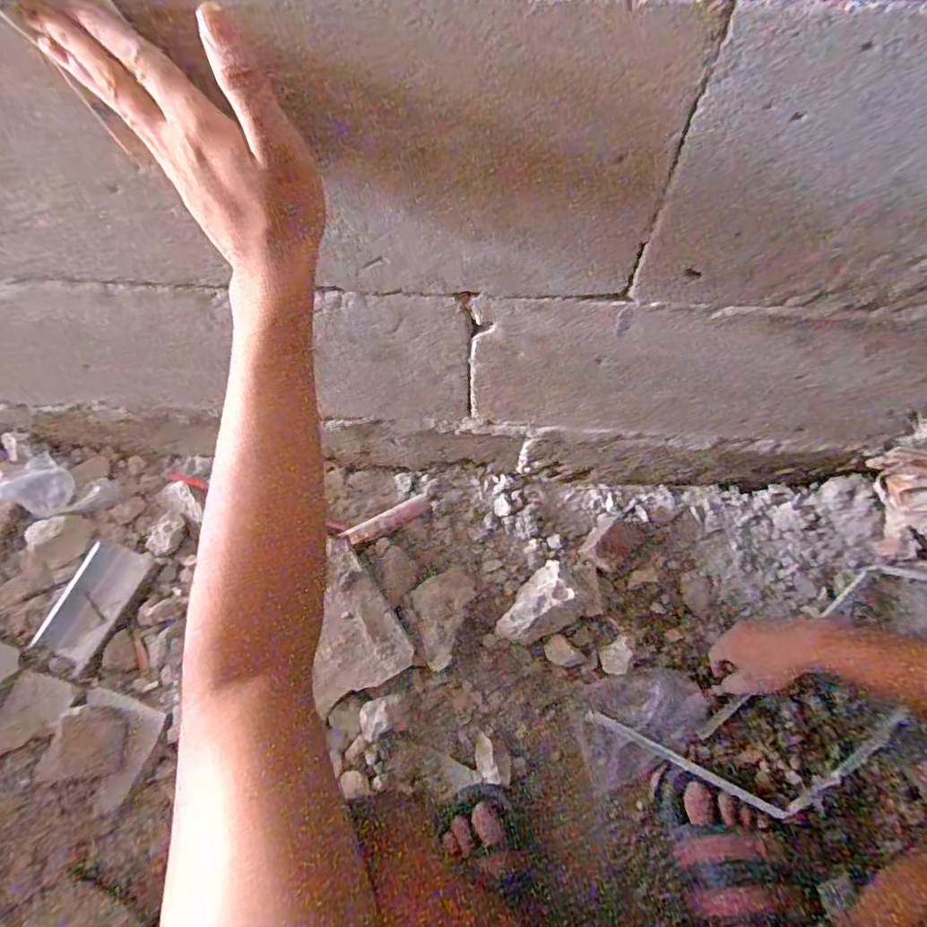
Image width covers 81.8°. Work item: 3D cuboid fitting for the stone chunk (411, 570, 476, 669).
[{"bbox_3d":[-0.018,0.185,0.655,0.081,0.040,0.115,-15,64,-6],"label":"stone chunk"}]

